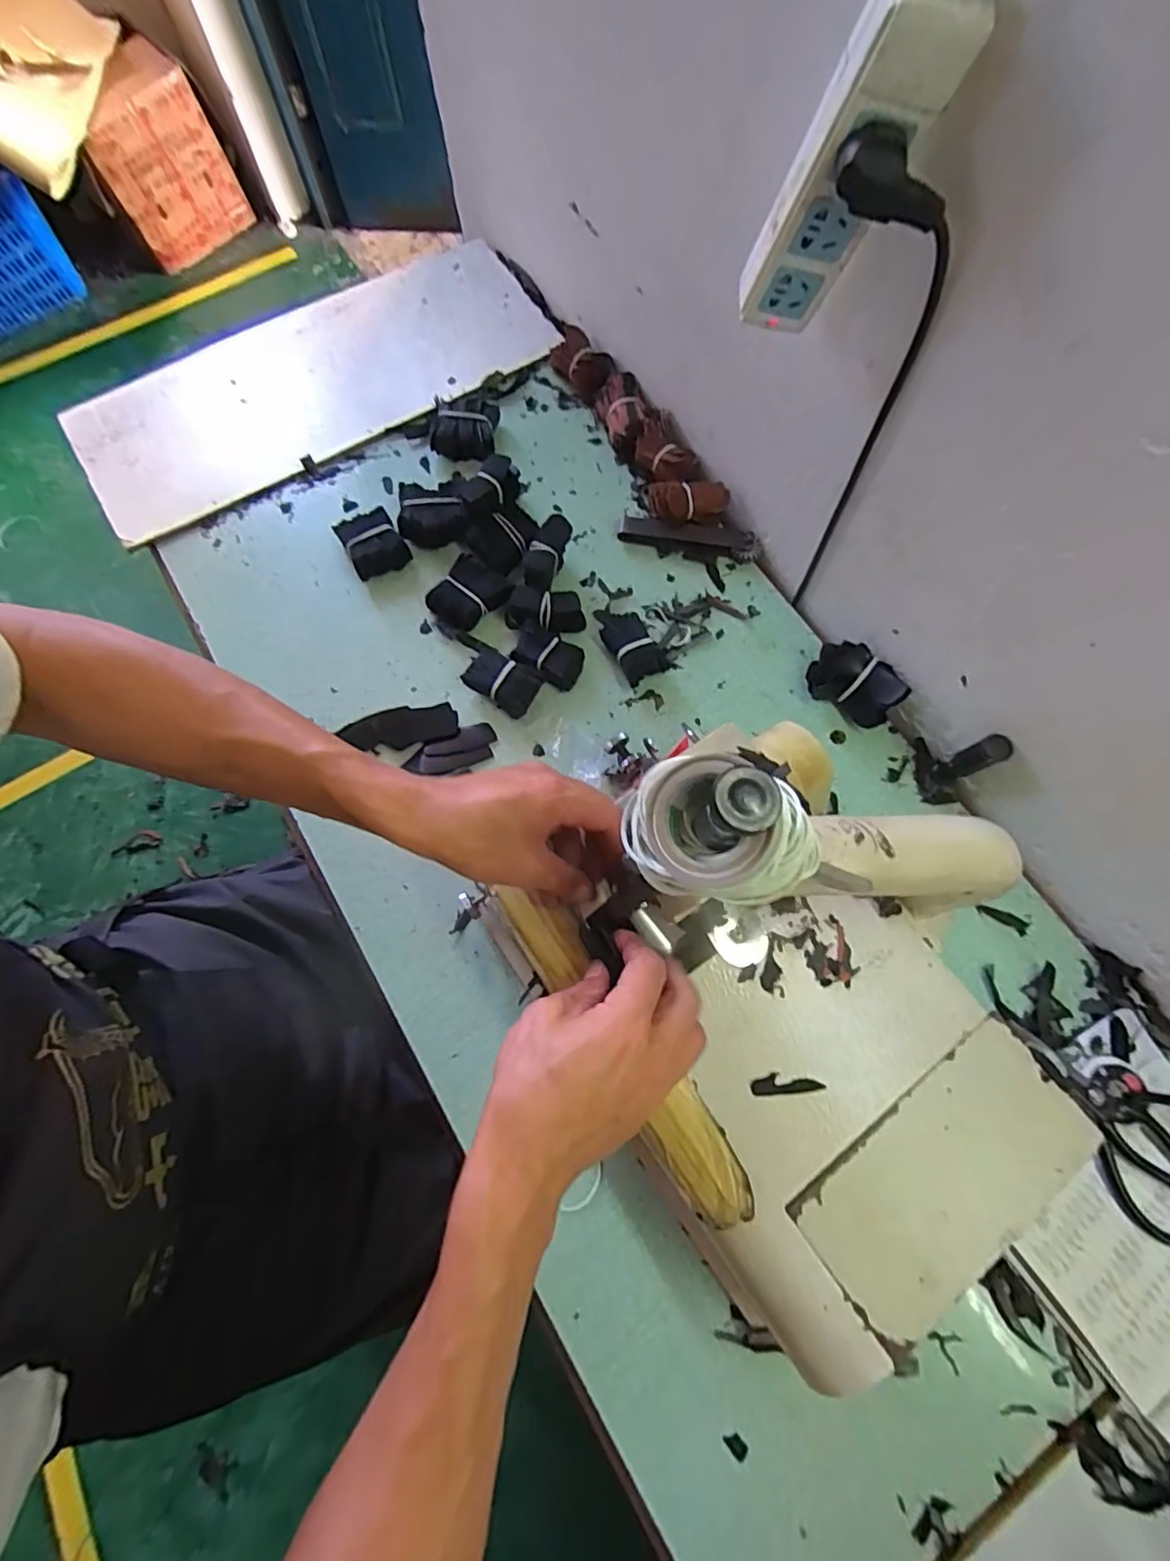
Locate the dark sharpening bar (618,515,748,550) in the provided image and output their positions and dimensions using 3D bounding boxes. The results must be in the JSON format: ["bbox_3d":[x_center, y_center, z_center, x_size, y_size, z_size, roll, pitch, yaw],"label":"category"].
[{"bbox_3d":[0.105,-0.263,0.652,0.131,0.023,0.020,8,72,2],"label":"dark sharpening bar"}]

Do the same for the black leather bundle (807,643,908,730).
[{"bbox_3d":[0.261,-0.095,0.588,0.084,0.053,0.061,33,74,9],"label":"black leather bundle"}]

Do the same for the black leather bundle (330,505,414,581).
[{"bbox_3d":[-0.225,-0.253,0.643,0.058,0.026,0.062,-29,75,-10],"label":"black leather bundle"}]

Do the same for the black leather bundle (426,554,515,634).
[{"bbox_3d":[-0.118,-0.186,0.616,0.072,0.034,0.059,-40,77,-13],"label":"black leather bundle"}]

